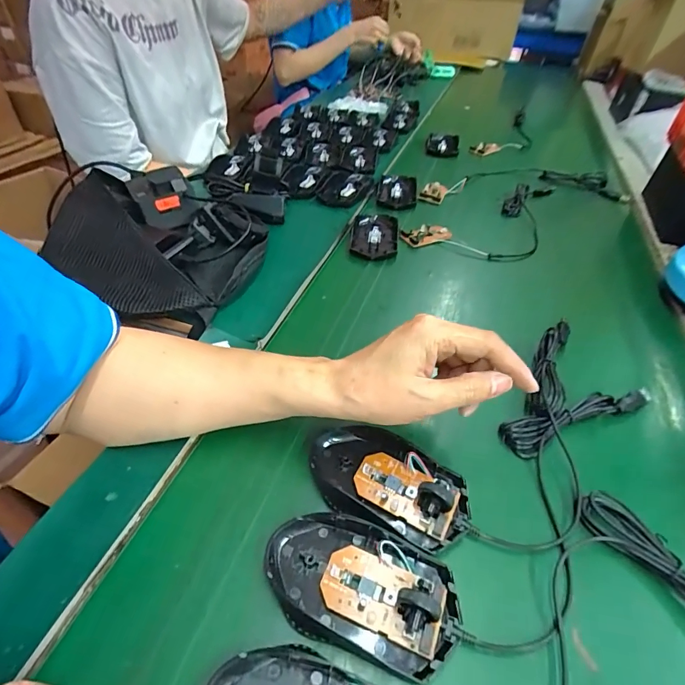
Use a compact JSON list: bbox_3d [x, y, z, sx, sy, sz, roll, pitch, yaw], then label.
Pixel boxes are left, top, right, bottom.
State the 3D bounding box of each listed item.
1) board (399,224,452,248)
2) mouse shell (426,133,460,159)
[{"bbox_3d":[0.113,-0.145,0.545,0.065,0.011,0.032,-12,46,-17],"label":"board"},{"bbox_3d":[0.199,-0.393,0.803,0.058,0.022,0.087,8,43,4],"label":"mouse shell"}]

